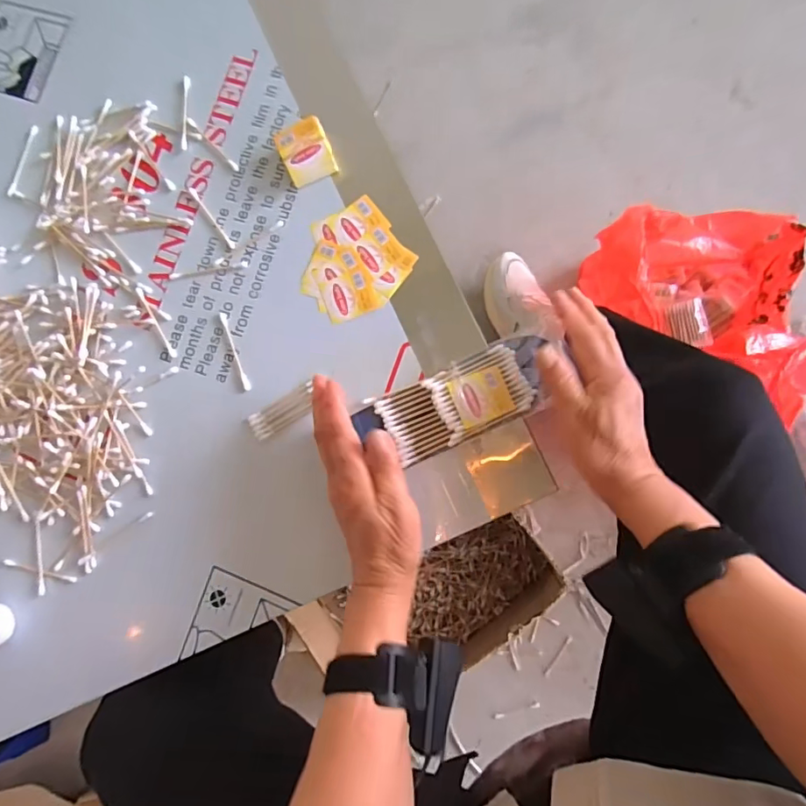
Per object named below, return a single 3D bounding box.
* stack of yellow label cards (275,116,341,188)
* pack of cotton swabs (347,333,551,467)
[{"bbox_3d":[-0.083,-0.219,0.443,0.043,0.020,0.048,-23,82,4],"label":"stack of yellow label cards"},{"bbox_3d":[0.043,0.001,0.412,0.153,0.014,0.060,-24,82,5],"label":"pack of cotton swabs"}]

